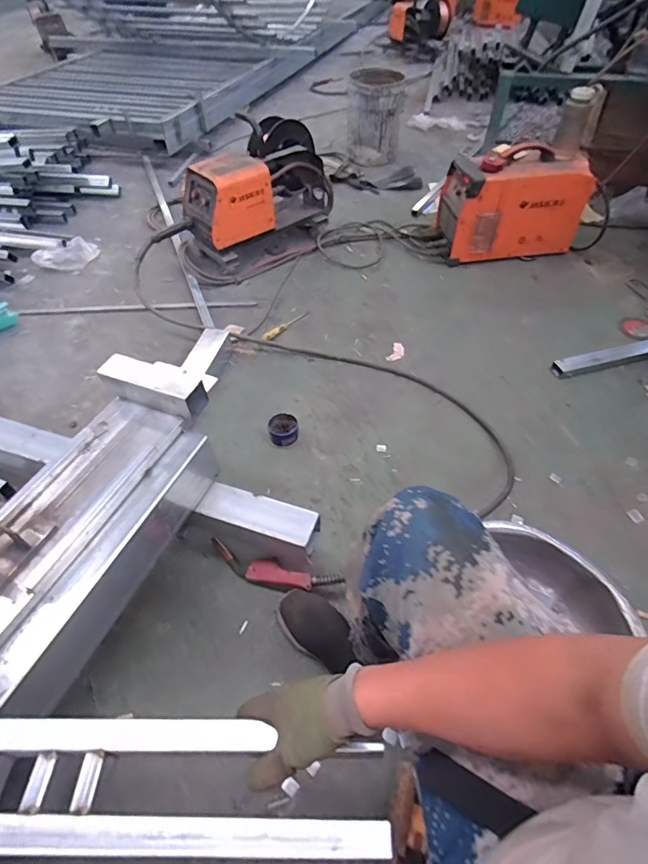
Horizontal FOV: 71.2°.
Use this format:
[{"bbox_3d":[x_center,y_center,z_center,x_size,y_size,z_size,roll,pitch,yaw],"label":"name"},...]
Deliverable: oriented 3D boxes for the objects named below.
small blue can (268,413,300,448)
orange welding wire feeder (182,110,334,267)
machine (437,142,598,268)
[{"bbox_3d":[-0.106,-0.007,1.186,0.077,0.044,0.083,1,53,-1],"label":"small blue can"},{"bbox_3d":[-0.223,-0.823,1.568,0.519,0.354,0.214,-27,58,-20],"label":"orange welding wire feeder"},{"bbox_3d":[0.690,-0.801,1.631,0.508,0.347,0.214,0,53,-1],"label":"machine"}]

